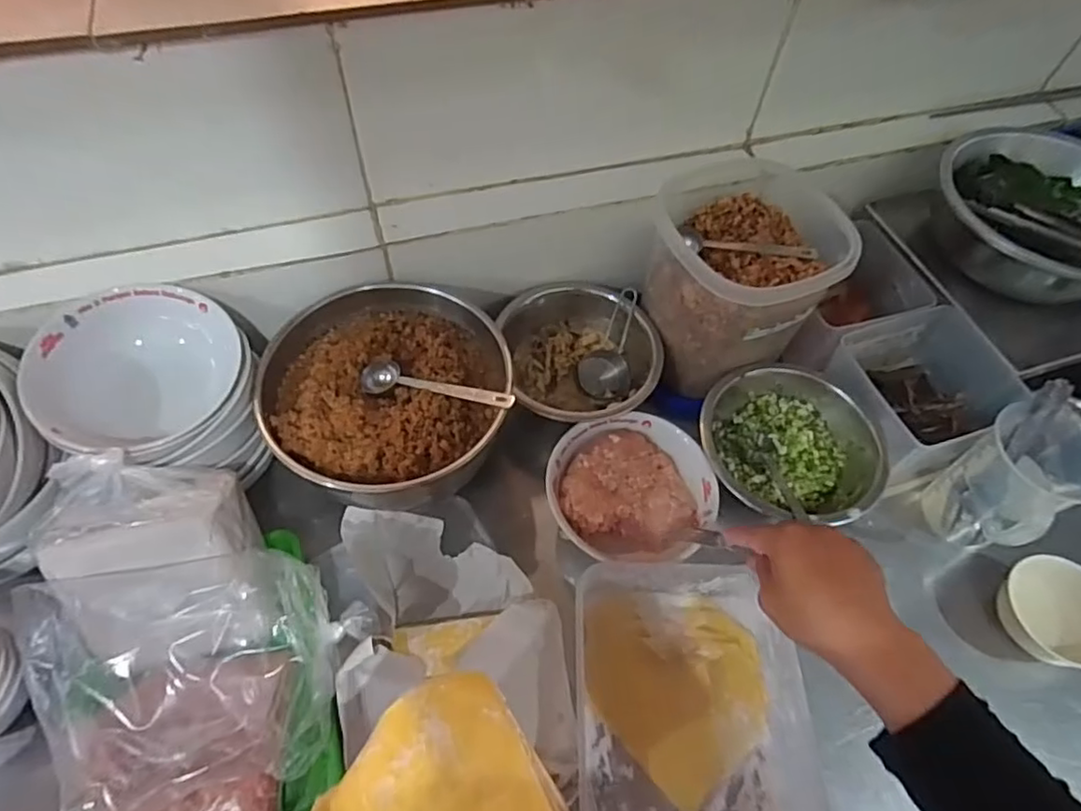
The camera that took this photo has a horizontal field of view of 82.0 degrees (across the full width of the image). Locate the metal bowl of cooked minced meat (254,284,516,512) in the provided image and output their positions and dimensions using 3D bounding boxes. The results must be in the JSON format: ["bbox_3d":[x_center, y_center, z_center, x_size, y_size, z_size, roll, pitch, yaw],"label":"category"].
[{"bbox_3d":[-0.137,-0.020,0.561,0.202,0.073,0.209,-11,59,-10],"label":"metal bowl of cooked minced meat"}]

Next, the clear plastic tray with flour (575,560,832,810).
[{"bbox_3d":[0.112,0.245,0.471,0.164,0.056,0.240,-1,58,-4],"label":"clear plastic tray with flour"}]

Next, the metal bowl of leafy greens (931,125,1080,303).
[{"bbox_3d":[0.497,-0.177,0.624,0.209,0.085,0.181,20,59,9],"label":"metal bowl of leafy greens"}]

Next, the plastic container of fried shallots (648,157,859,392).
[{"bbox_3d":[0.187,-0.140,0.621,0.170,0.140,0.176,-19,60,-14],"label":"plastic container of fried shallots"}]

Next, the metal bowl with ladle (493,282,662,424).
[{"bbox_3d":[0.043,-0.058,0.630,0.146,0.088,0.161,-16,60,-13],"label":"metal bowl with ladle"}]

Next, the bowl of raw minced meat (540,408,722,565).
[{"bbox_3d":[0.081,0.083,0.573,0.137,0.056,0.141,1,58,-2],"label":"bowl of raw minced meat"}]

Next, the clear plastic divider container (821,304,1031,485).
[{"bbox_3d":[0.377,-0.012,0.617,0.142,0.102,0.140,-20,61,-15],"label":"clear plastic divider container"}]

